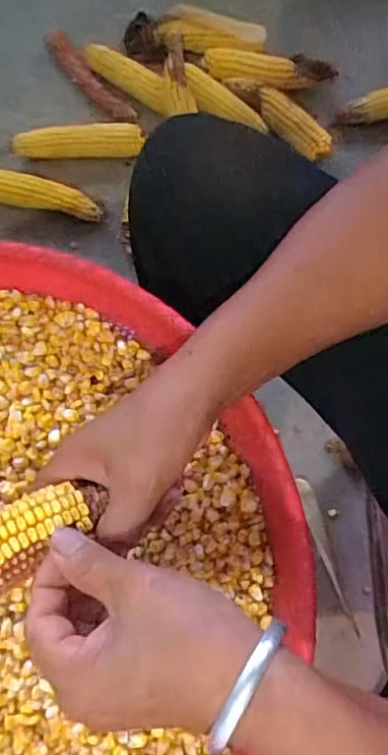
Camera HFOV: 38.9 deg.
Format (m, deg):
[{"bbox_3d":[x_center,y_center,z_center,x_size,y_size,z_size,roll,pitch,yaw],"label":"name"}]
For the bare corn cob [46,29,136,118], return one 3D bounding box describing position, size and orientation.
[{"bbox_3d":[-0.170,-0.485,0.888,0.168,0.042,0.038,41,77,-17],"label":"bare corn cob"}]

